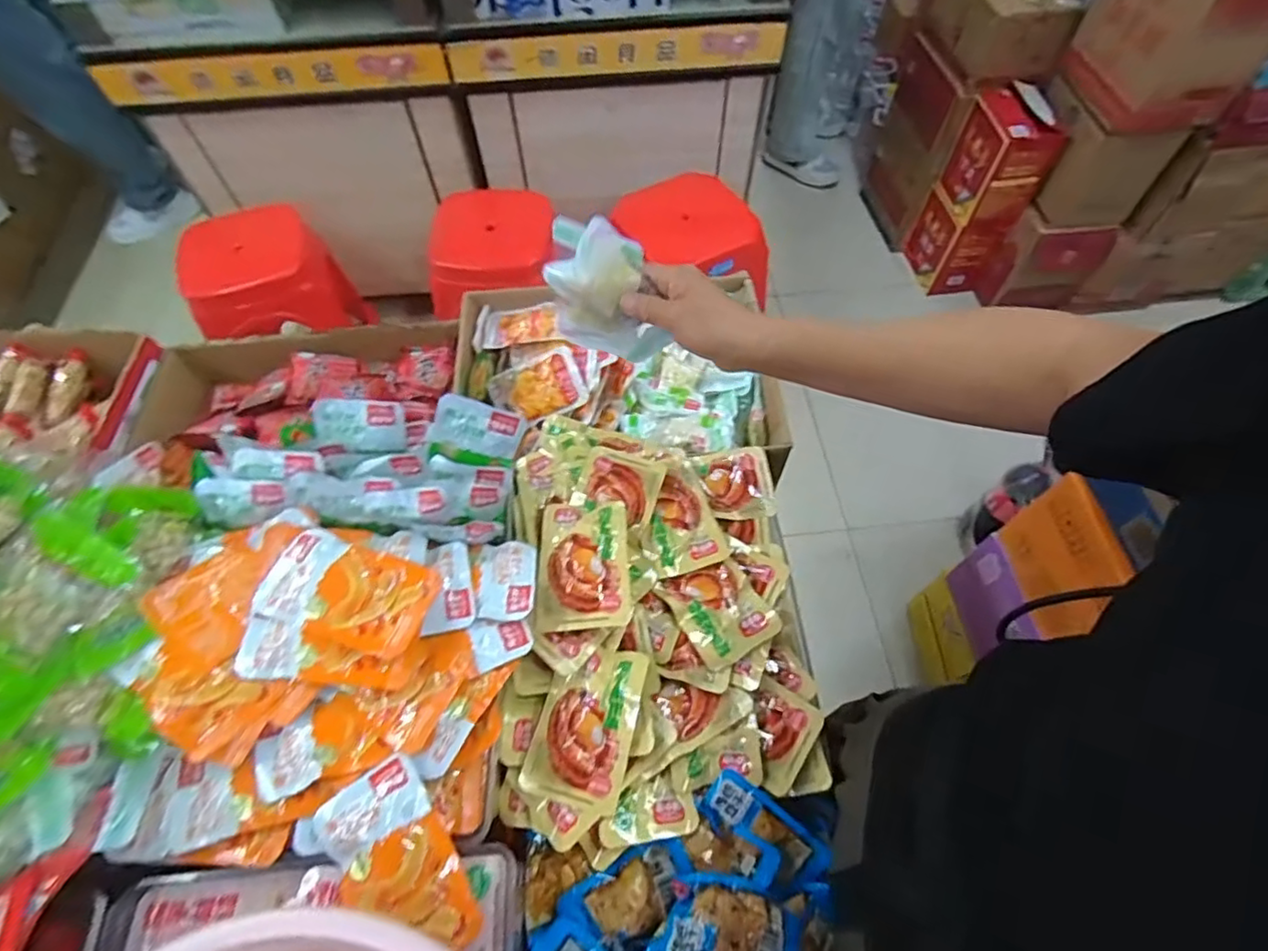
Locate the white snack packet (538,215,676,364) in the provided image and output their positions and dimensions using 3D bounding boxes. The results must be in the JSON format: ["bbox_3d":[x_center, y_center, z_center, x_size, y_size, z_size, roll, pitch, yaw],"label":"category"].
[{"bbox_3d":[-0.023,-0.149,0.496,0.099,0.119,0.027,21,63,12],"label":"white snack packet"}]

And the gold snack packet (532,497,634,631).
[{"bbox_3d":[-0.041,0.071,0.500,0.075,0.021,0.113,-1,60,0],"label":"gold snack packet"}]

